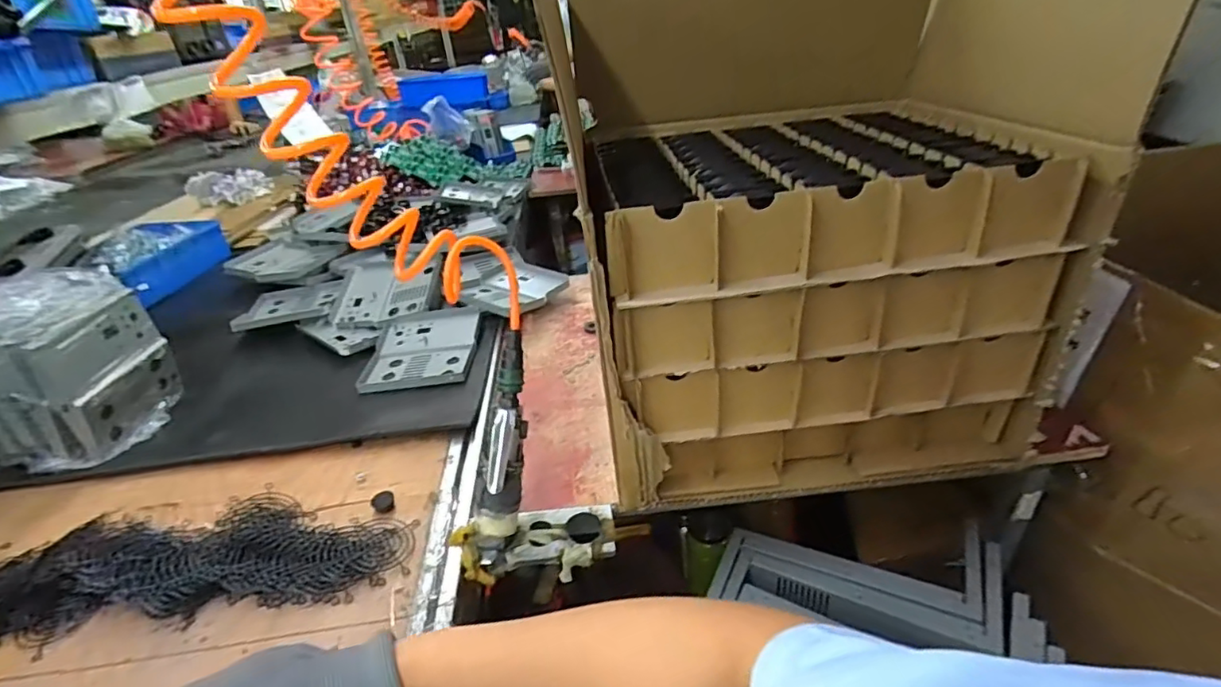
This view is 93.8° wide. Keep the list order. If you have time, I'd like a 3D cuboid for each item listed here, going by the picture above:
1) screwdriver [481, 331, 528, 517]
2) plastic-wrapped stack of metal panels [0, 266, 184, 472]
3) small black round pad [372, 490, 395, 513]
[{"bbox_3d":[-0.100,0.077,0.554,0.029,0.174,0.031,3,-1,14],"label":"screwdriver"},{"bbox_3d":[-0.706,0.026,0.734,0.156,0.211,0.158,-2,32,5],"label":"plastic-wrapped stack of metal panels"},{"bbox_3d":[-0.249,0.173,0.625,0.023,0.017,0.018,-22,35,-24],"label":"small black round pad"}]

